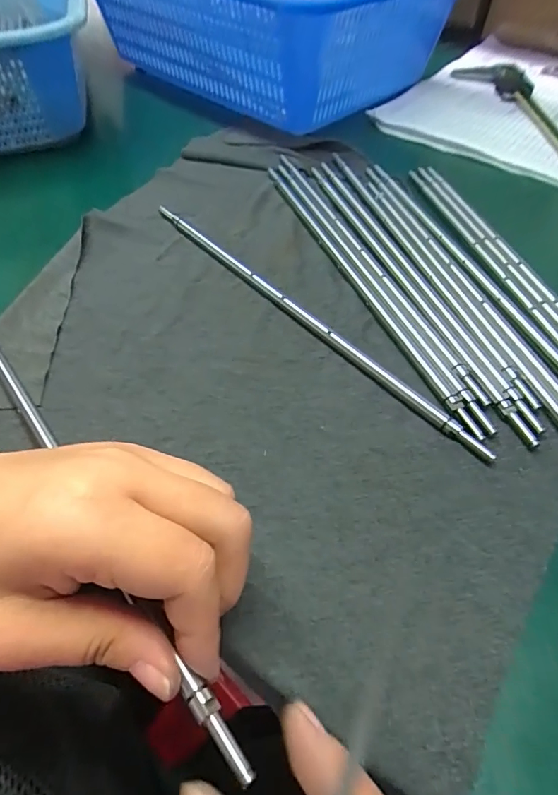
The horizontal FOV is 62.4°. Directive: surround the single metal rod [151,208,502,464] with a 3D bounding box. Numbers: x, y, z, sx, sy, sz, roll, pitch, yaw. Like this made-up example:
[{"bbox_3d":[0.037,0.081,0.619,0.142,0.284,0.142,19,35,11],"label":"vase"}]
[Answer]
[{"bbox_3d":[0.011,-0.054,0.280,0.011,0.007,0.272,-36,62,-23],"label":"single metal rod"}]

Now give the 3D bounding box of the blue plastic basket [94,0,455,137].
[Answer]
[{"bbox_3d":[-0.009,-0.399,0.485,0.346,0.119,0.269,38,61,24],"label":"blue plastic basket"}]

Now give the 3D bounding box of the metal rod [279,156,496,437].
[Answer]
[{"bbox_3d":[0.054,-0.089,0.305,0.010,0.004,0.286,-17,56,-12],"label":"metal rod"}]

